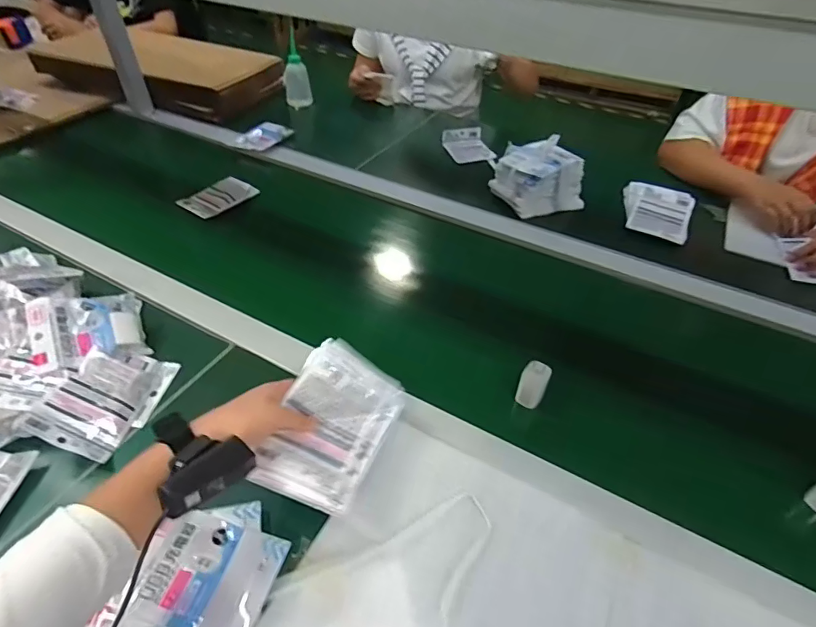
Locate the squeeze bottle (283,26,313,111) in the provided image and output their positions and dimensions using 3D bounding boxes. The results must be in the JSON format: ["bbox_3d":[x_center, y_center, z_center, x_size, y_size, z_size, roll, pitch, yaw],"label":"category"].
[{"bbox_3d":[-0.298,-0.640,1.253,0.066,0.166,0.067,-13,46,-14],"label":"squeeze bottle"}]

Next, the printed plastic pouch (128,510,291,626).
[{"bbox_3d":[-0.181,0.244,0.441,0.112,0.019,0.095,13,45,11],"label":"printed plastic pouch"}]

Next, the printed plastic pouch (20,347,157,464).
[{"bbox_3d":[-0.369,0.106,0.564,0.093,0.019,0.119,31,45,-14],"label":"printed plastic pouch"}]

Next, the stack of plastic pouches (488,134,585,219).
[{"bbox_3d":[0.258,-0.271,0.941,0.157,0.094,0.141,-21,48,-22],"label":"stack of plastic pouches"}]

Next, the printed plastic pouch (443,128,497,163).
[{"bbox_3d":[0.142,-0.399,1.120,0.105,0.031,0.119,-14,46,-16],"label":"printed plastic pouch"}]

